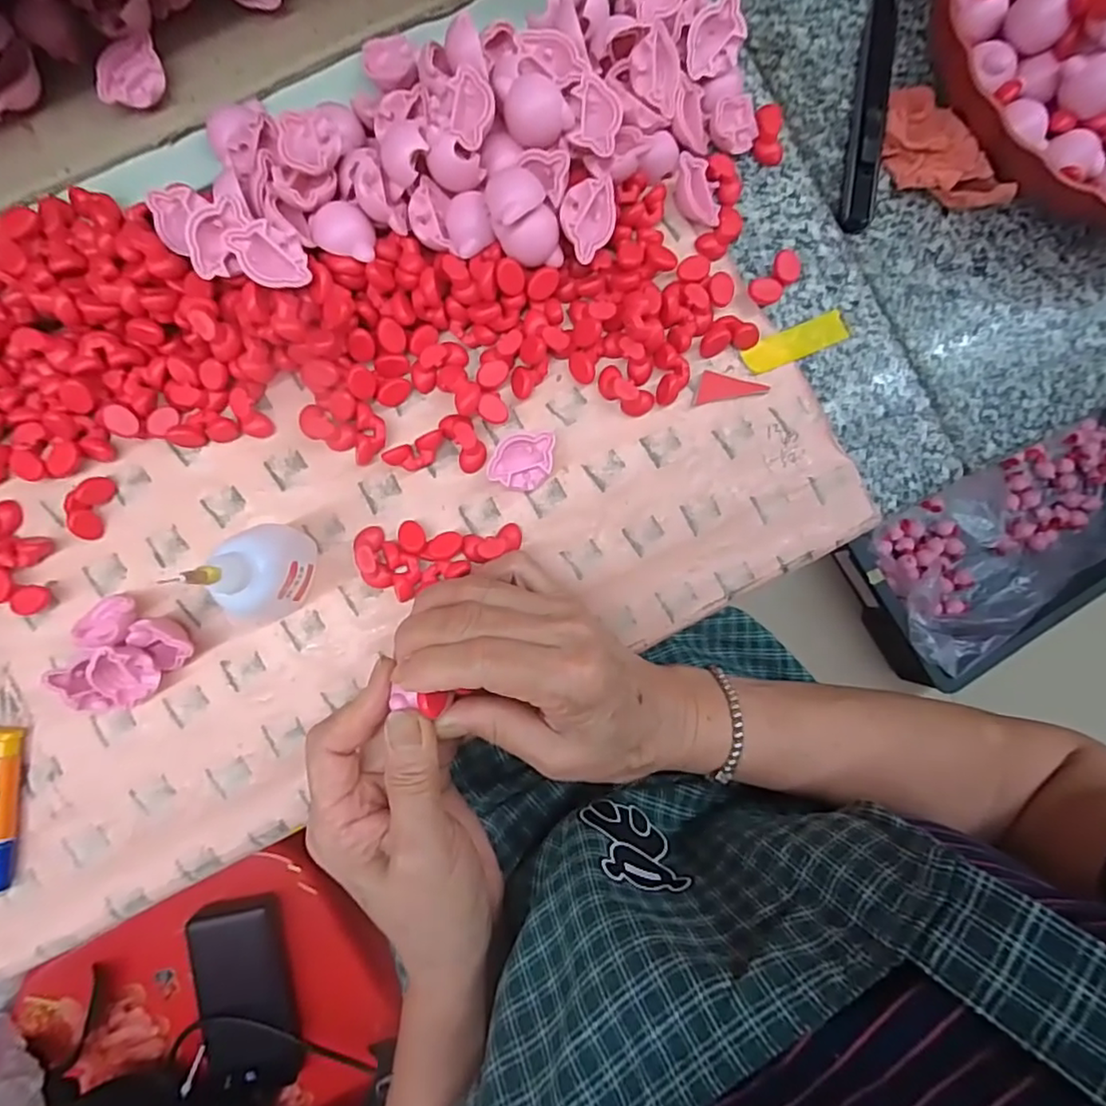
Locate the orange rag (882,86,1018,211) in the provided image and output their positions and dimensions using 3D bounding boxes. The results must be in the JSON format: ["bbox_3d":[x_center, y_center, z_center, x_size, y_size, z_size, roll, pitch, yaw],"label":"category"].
[{"bbox_3d":[0.210,-0.220,0.334,0.040,0.026,0.083,-28,89,-3],"label":"orange rag"}]

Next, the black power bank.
[{"bbox_3d":[-0.266,0.381,0.532,0.073,0.021,0.165,-7,88,-2],"label":"black power bank"}]

